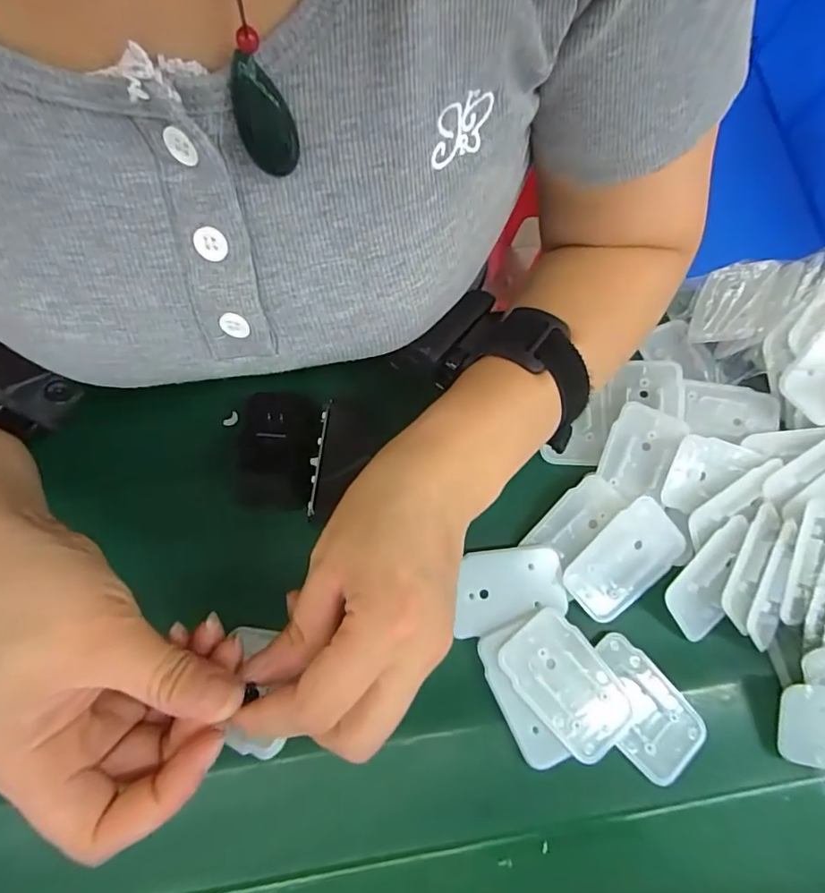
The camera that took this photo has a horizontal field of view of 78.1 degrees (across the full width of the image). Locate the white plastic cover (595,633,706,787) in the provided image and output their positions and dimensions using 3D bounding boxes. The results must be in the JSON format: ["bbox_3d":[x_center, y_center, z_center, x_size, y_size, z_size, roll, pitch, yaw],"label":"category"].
[{"bbox_3d":[0.120,0.137,0.268,0.043,0.010,0.067,-38,78,-12],"label":"white plastic cover"}]

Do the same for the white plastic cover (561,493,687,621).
[{"bbox_3d":[0.120,0.065,0.286,0.070,0.004,0.039,-43,93,-3],"label":"white plastic cover"}]

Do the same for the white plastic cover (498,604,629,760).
[{"bbox_3d":[0.080,0.123,0.265,0.043,0.007,0.070,-35,78,-11],"label":"white plastic cover"}]

